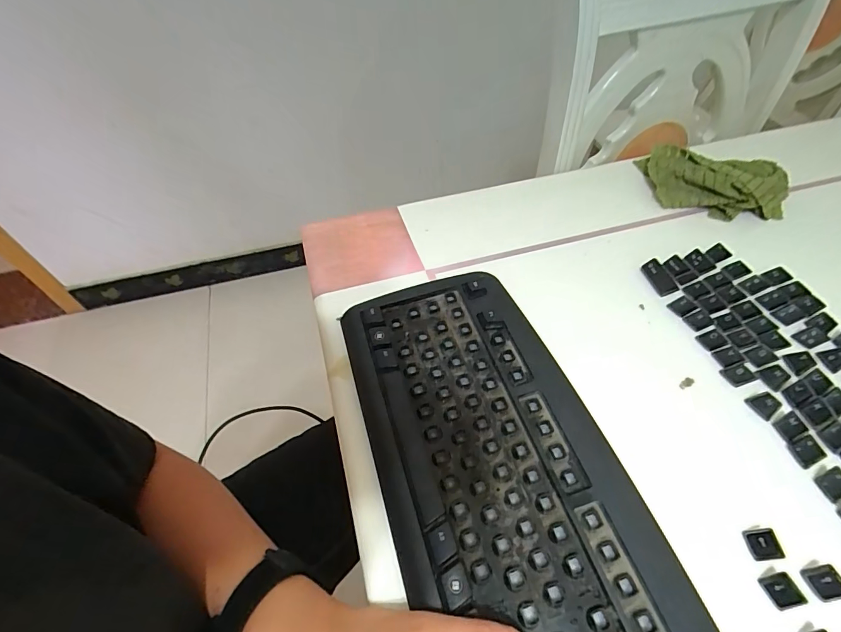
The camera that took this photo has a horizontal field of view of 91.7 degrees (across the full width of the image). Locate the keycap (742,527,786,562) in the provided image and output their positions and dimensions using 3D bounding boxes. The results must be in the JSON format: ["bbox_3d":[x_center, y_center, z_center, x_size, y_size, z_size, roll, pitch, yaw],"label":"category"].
[{"bbox_3d":[0.226,0.150,0.269,0.014,0.011,0.018,-3,53,0],"label":"keycap"}]

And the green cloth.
[{"bbox_3d":[0.348,-0.162,0.483,0.147,0.034,0.095,16,55,13],"label":"green cloth"}]

